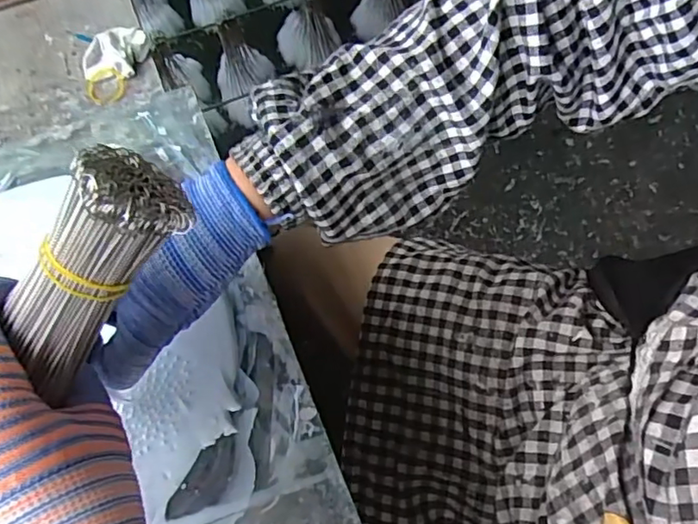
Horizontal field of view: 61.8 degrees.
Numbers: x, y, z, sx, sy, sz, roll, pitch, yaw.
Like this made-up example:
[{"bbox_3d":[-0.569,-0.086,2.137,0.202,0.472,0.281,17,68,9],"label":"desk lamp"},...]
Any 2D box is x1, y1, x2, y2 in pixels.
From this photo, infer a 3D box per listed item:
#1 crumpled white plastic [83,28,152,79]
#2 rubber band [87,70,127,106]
[{"bbox_3d":[-0.190,-0.171,0.475,0.054,0.023,0.034,2,63,0],"label":"crumpled white plastic"},{"bbox_3d":[-0.198,-0.141,0.472,0.031,0.004,0.032,0,80,0],"label":"rubber band"}]

